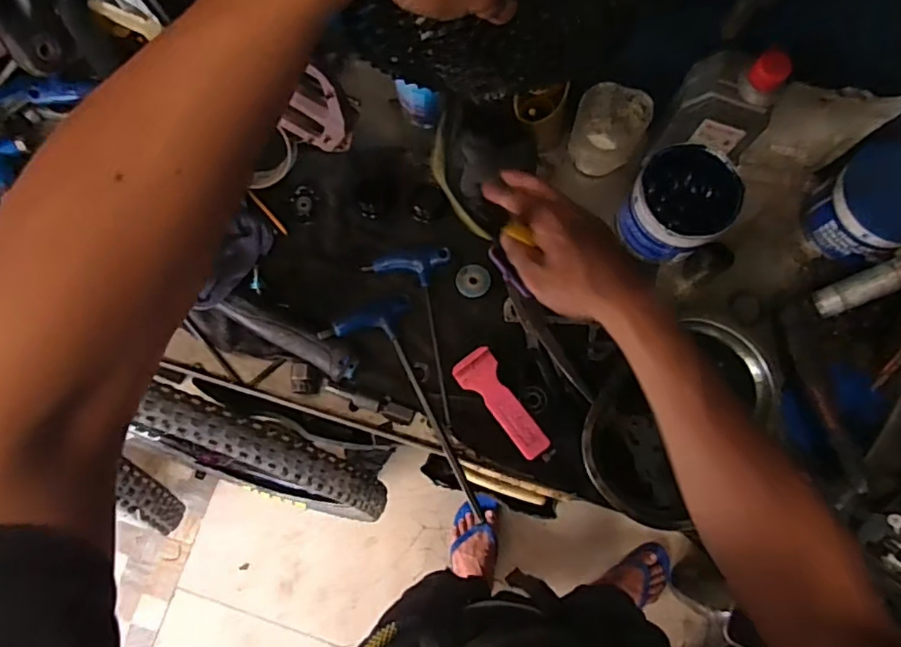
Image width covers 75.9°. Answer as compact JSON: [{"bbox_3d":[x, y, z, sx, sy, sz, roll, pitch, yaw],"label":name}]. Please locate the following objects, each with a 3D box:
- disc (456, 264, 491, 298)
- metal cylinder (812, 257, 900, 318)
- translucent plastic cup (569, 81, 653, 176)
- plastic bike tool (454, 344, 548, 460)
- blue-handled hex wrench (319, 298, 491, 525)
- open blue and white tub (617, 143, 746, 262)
[{"bbox_3d":[0.025,-0.047,0.628,0.038,0.007,0.035,0,76,1],"label":"disc"},{"bbox_3d":[0.418,-0.041,0.563,0.112,0.021,0.028,-30,76,30],"label":"metal cylinder"},{"bbox_3d":[0.168,-0.208,0.625,0.073,0.087,0.059,23,78,7],"label":"translucent plastic cup"},{"bbox_3d":[0.051,0.083,0.581,0.043,0.022,0.118,-33,78,-7],"label":"plastic bike tool"},{"bbox_3d":[-0.040,0.093,0.591,0.094,0.023,0.242,-26,77,-5],"label":"blue-handled hex wrench"},{"bbox_3d":[0.240,-0.126,0.604,0.098,0.076,0.111,38,80,10],"label":"open blue and white tub"}]

